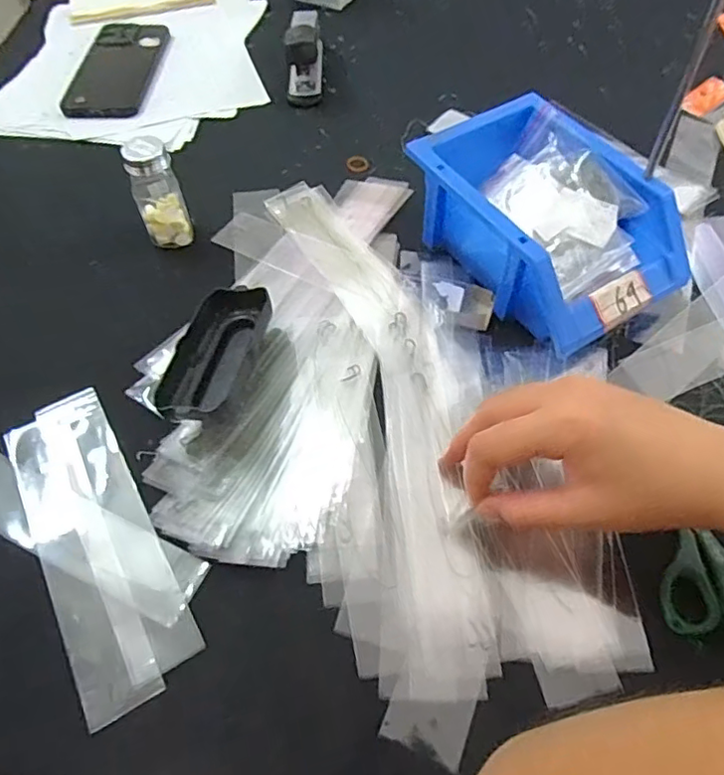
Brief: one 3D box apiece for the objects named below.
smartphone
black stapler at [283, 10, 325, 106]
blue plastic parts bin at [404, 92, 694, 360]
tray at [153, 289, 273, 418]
[{"bbox_3d":[-0.254,-0.335,0.614,0.078,0.011,0.163,1,56,1],"label":"smartphone"},{"bbox_3d":[-0.059,-0.340,0.593,0.036,0.044,0.093,0,56,0],"label":"black stapler"},{"bbox_3d":[0.132,-0.120,0.433,0.127,0.075,0.182,-29,61,-18],"label":"blue plastic parts bin"},{"bbox_3d":[-0.098,-0.021,0.391,0.045,0.027,0.112,14,58,9],"label":"tray"}]

